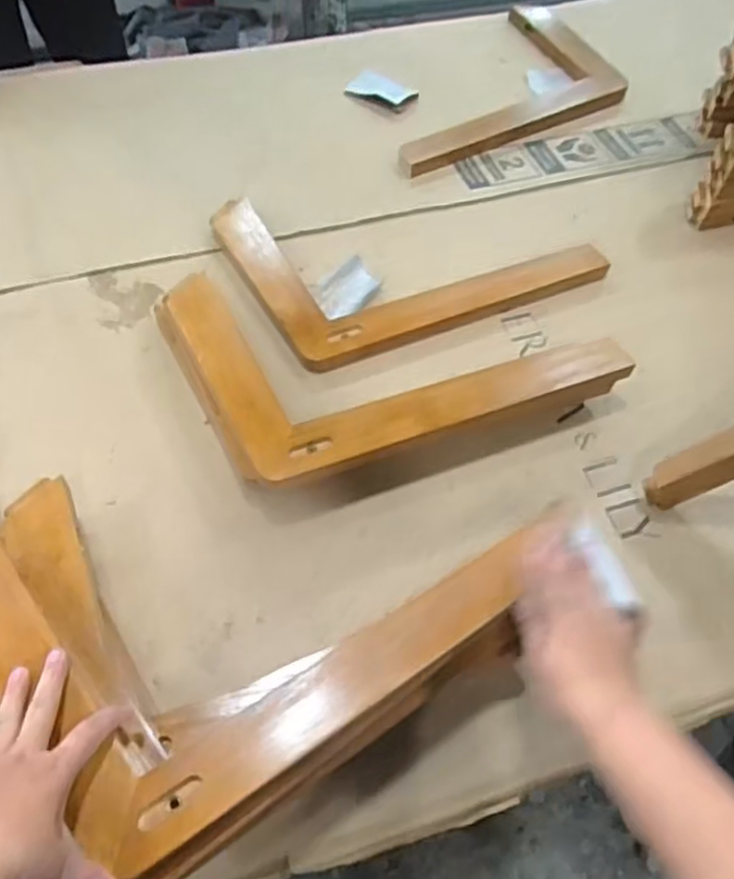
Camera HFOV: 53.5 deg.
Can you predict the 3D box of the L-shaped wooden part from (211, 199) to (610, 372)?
[{"bbox_3d":[0.054,-0.272,1.016,0.462,0.031,0.306,-23,62,-16],"label":"L-shaped wooden part"}]

